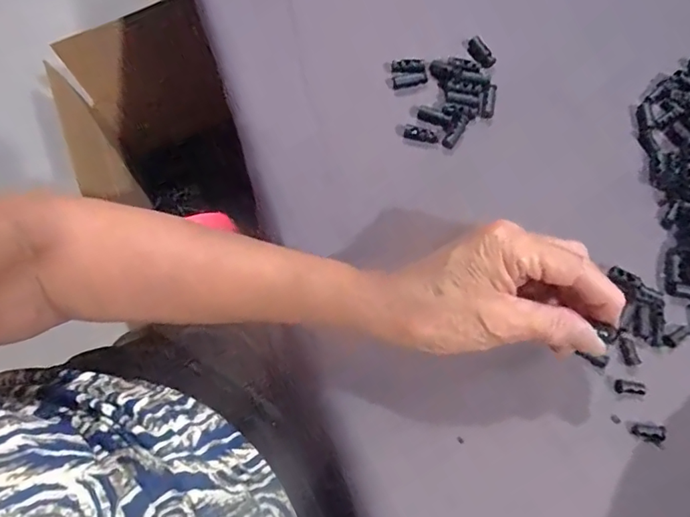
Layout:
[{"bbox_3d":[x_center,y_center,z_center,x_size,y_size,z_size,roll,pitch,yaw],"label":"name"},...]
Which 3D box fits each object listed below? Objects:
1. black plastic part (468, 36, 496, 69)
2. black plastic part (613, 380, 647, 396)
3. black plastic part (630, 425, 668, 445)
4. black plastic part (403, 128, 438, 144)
[{"bbox_3d":[0.101,-0.152,0.363,0.012,0.010,0.024,-25,74,-7],"label":"black plastic part"},{"bbox_3d":[0.172,0.078,0.296,0.019,0.005,0.008,5,73,2],"label":"black plastic part"},{"bbox_3d":[0.179,0.103,0.288,0.020,0.006,0.010,4,73,2],"label":"black plastic part"},{"bbox_3d":[0.054,-0.088,0.350,0.024,0.010,0.006,11,73,4],"label":"black plastic part"}]

